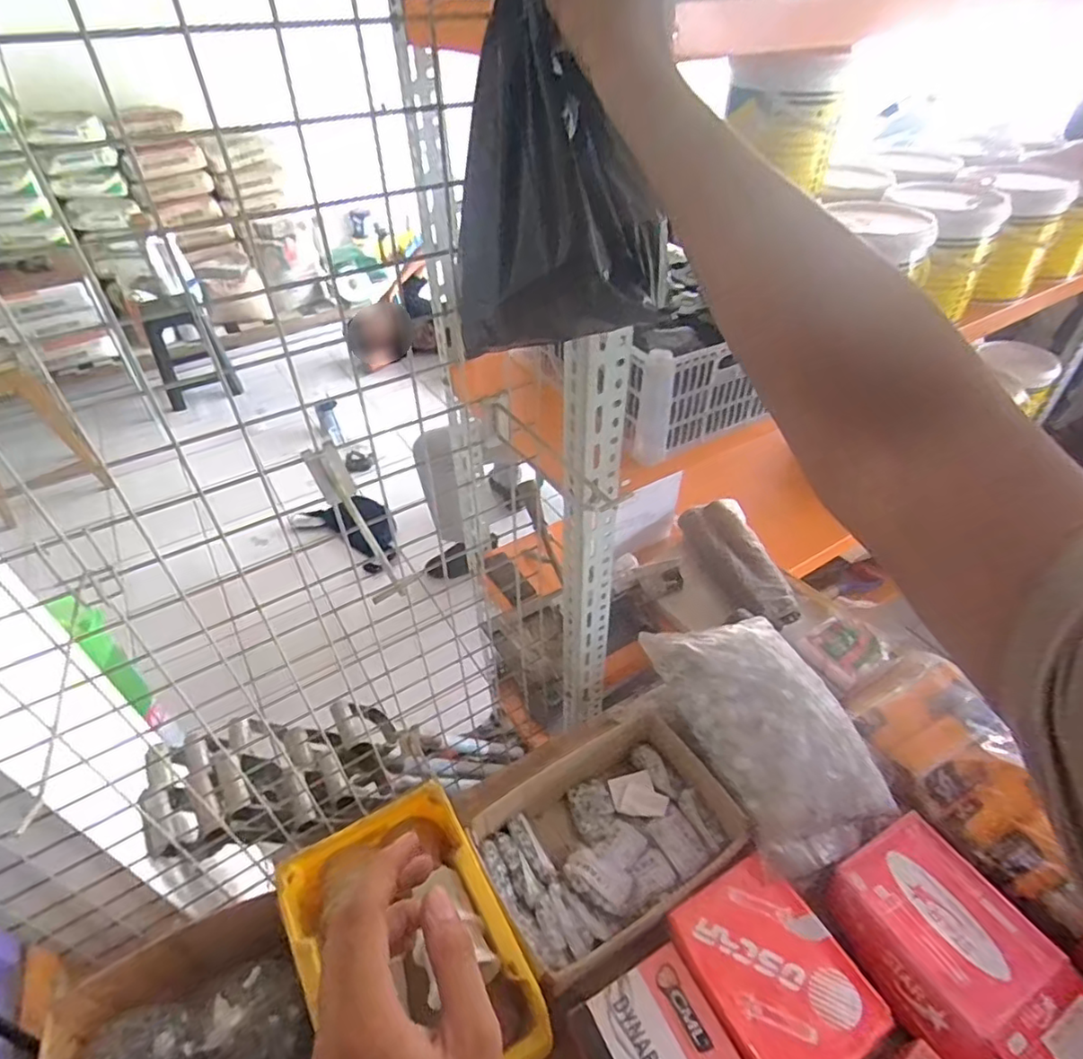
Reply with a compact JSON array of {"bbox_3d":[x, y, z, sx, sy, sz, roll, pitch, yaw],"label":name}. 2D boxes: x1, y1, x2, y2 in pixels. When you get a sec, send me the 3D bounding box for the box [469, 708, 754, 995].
[{"bbox_3d":[0.089,0.387,0.758,0.287,0.095,0.206,-24,46,-22],"label":"box"}]

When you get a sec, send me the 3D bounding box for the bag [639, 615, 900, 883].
[{"bbox_3d":[0.304,0.261,0.816,0.209,0.090,0.325,-14,43,-13],"label":"bag"}]

